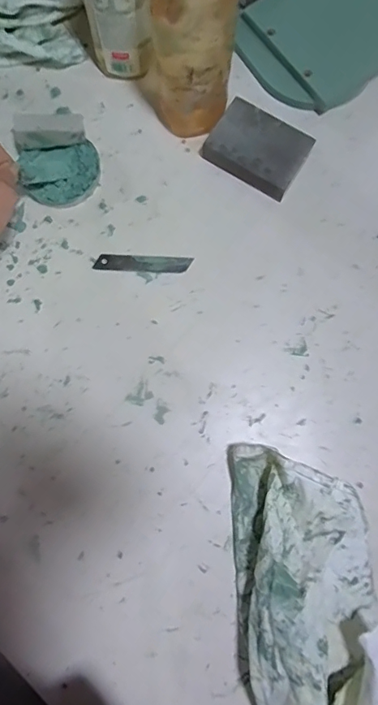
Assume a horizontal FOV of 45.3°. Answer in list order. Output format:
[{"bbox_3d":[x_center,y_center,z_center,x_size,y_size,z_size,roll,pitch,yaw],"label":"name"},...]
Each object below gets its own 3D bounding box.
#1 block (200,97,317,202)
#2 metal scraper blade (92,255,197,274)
[{"bbox_3d":[0.073,-0.214,0.484,0.100,0.024,0.074,35,80,6],"label":"block"},{"bbox_3d":[-0.047,-0.092,0.468,0.098,0.004,0.017,2,79,-1],"label":"metal scraper blade"}]

